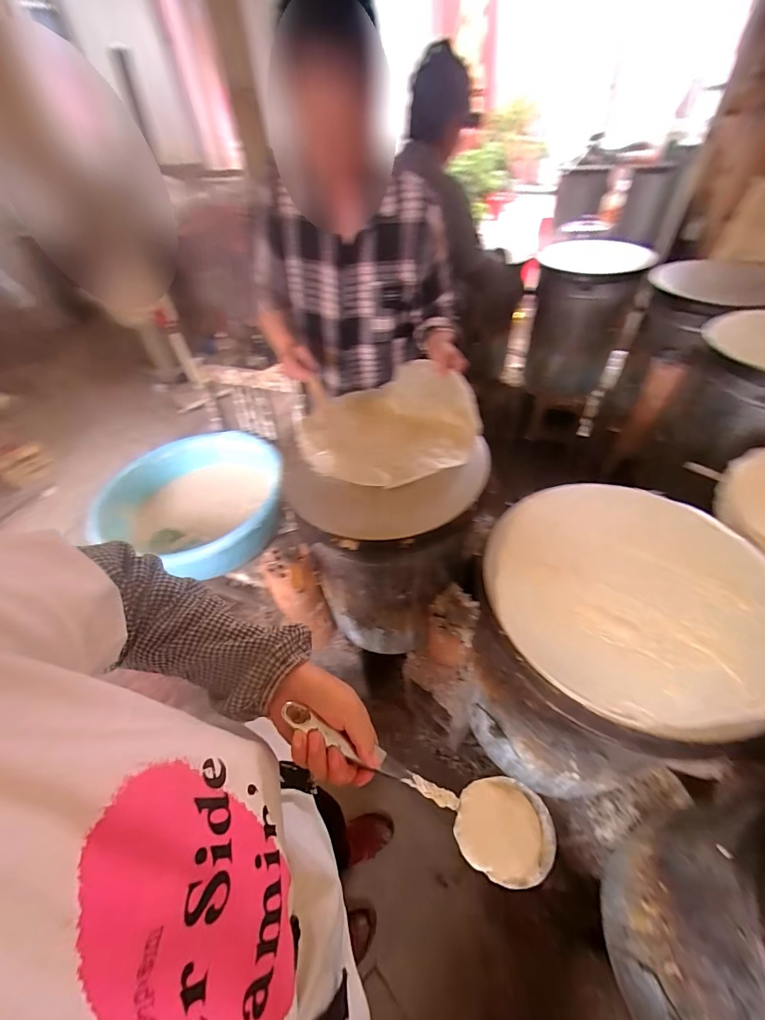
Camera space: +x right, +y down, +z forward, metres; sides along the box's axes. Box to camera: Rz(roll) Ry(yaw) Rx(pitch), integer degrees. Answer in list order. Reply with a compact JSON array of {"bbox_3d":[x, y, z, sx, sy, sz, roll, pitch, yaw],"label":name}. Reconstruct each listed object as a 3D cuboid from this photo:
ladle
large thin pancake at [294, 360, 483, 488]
[{"bbox_3d":[0.049,0.283,0.386,0.309,0.072,0.089,39,48,-20],"label":"ladle"},{"bbox_3d":[0.007,-0.184,0.806,0.370,0.070,0.354,6,49,11],"label":"large thin pancake"}]

